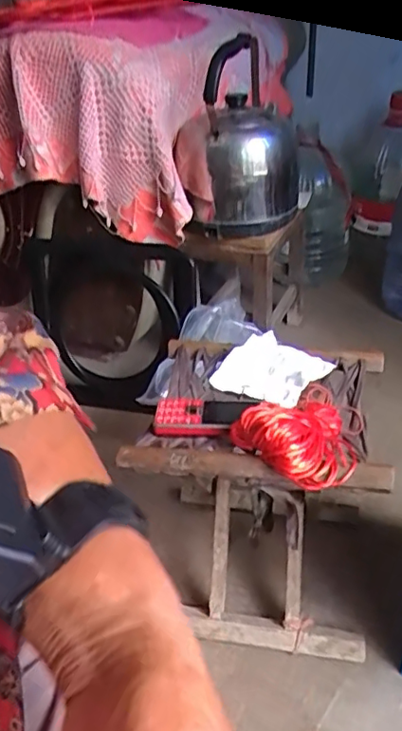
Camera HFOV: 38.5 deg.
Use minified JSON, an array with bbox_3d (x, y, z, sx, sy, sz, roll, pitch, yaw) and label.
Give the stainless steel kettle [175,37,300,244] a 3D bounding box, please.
[{"bbox_3d":[0.062,-0.390,1.020,0.209,0.301,0.226,0,34,7],"label":"stainless steel kettle"}]

